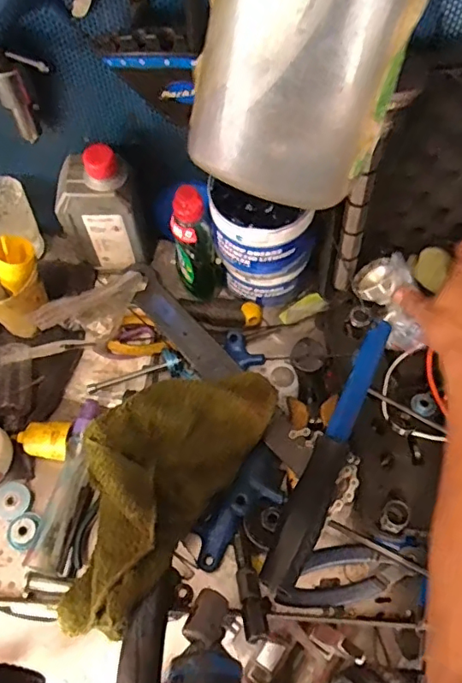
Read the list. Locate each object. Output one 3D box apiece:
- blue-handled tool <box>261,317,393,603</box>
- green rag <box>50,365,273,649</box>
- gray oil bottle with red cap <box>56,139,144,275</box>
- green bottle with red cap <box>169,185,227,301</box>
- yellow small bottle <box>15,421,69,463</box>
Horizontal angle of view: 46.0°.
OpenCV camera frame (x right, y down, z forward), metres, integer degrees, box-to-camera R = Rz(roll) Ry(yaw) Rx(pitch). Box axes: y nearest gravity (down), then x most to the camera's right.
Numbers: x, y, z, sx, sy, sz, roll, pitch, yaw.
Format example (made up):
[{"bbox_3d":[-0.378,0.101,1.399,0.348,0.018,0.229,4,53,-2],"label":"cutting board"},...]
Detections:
[{"bbox_3d":[0.097,0.094,0.505,0.030,0.048,0.277,24,67,12],"label":"blue-handled tool"},{"bbox_3d":[-0.076,0.130,0.519,0.124,0.096,0.278,33,69,16],"label":"green rag"},{"bbox_3d":[-0.144,-0.143,0.592,0.084,0.159,0.051,4,64,3],"label":"gray oil bottle with red cap"},{"bbox_3d":[-0.039,-0.104,0.593,0.052,0.152,0.060,-9,64,-3],"label":"green bottle with red cap"},{"bbox_3d":[-0.193,0.103,0.568,0.055,0.033,0.035,7,64,4],"label":"yellow small bottle"}]

